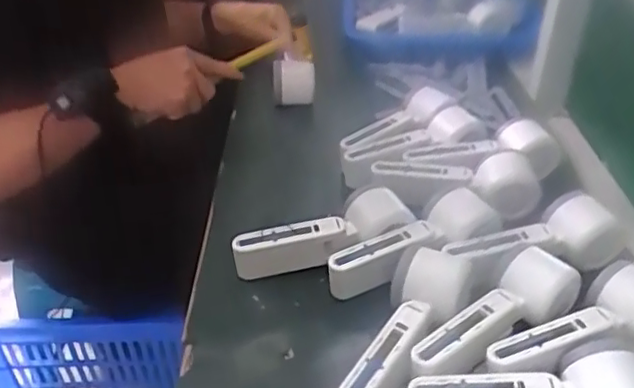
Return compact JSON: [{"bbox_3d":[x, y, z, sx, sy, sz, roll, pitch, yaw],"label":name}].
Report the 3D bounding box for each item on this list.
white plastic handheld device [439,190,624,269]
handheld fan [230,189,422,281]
[{"bbox_3d":[0.196,0.040,0.543,0.152,0.048,0.043,-5,37,-3],"label":"white plastic handheld device"},{"bbox_3d":[0.006,0.040,0.557,0.167,0.056,0.048,-12,38,-12],"label":"handheld fan"}]

